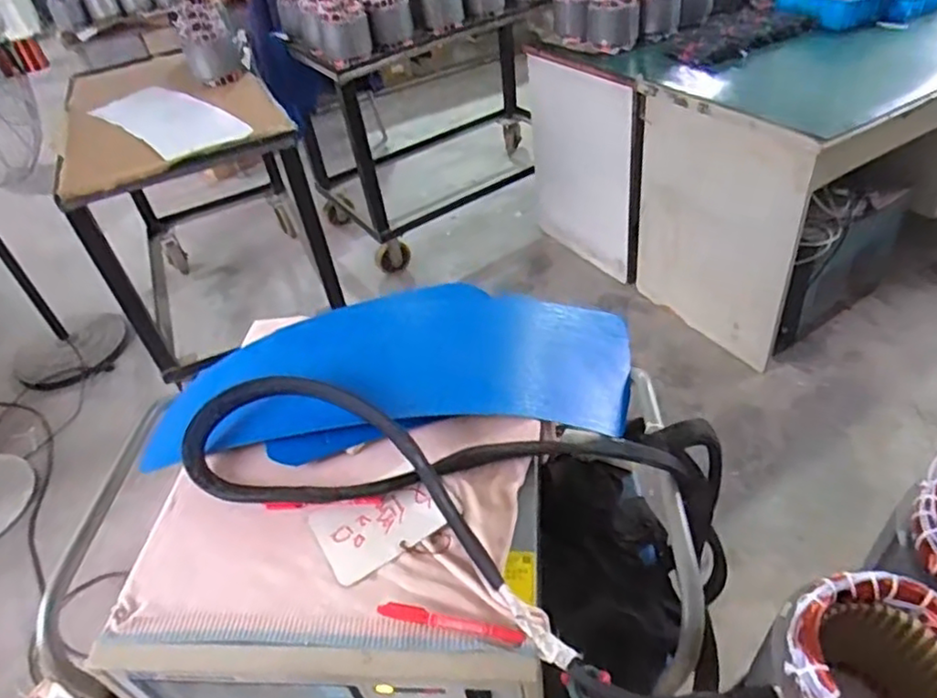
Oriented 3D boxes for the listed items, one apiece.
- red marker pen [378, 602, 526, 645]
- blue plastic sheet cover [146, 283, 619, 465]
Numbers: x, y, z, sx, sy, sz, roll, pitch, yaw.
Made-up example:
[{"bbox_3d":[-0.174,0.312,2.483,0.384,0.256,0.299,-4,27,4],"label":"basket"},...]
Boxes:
[{"bbox_3d":[-0.017,0.255,0.601,0.137,0.012,0.014,3,46,14],"label":"red marker pen"},{"bbox_3d":[-0.105,0.052,0.908,0.698,0.139,0.271,-11,45,0],"label":"blue plastic sheet cover"}]

